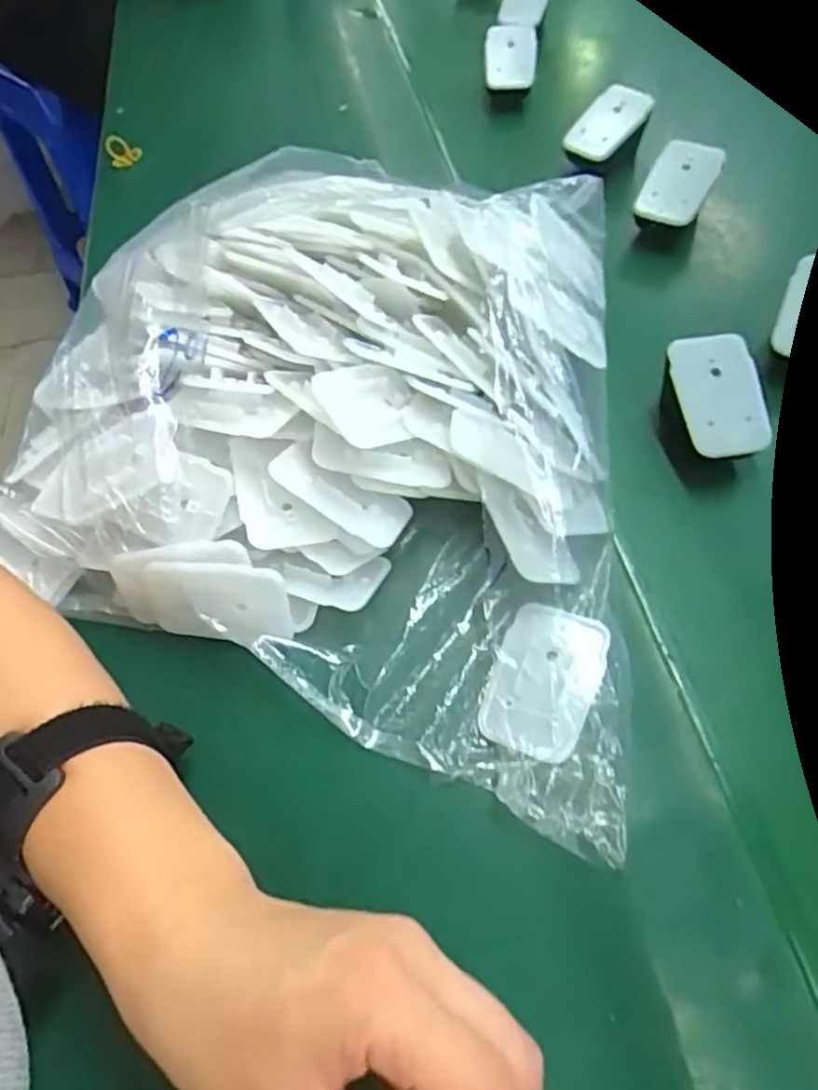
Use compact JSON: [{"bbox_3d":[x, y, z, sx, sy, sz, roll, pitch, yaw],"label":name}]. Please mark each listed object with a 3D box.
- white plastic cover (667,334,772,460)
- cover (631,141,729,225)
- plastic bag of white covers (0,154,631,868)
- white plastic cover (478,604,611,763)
[{"bbox_3d":[0.161,-0.078,0.338,0.043,0.007,0.064,-8,79,-3],"label":"white plastic cover"},{"bbox_3d":[0.183,-0.245,0.446,0.042,0.054,0.011,22,16,-6],"label":"cover"},{"bbox_3d":[-0.028,-0.072,0.340,0.352,0.094,0.298,19,60,16],"label":"plastic bag of white covers"},{"bbox_3d":[0.060,0.059,0.292,0.043,0.005,0.068,20,61,17],"label":"white plastic cover"}]

